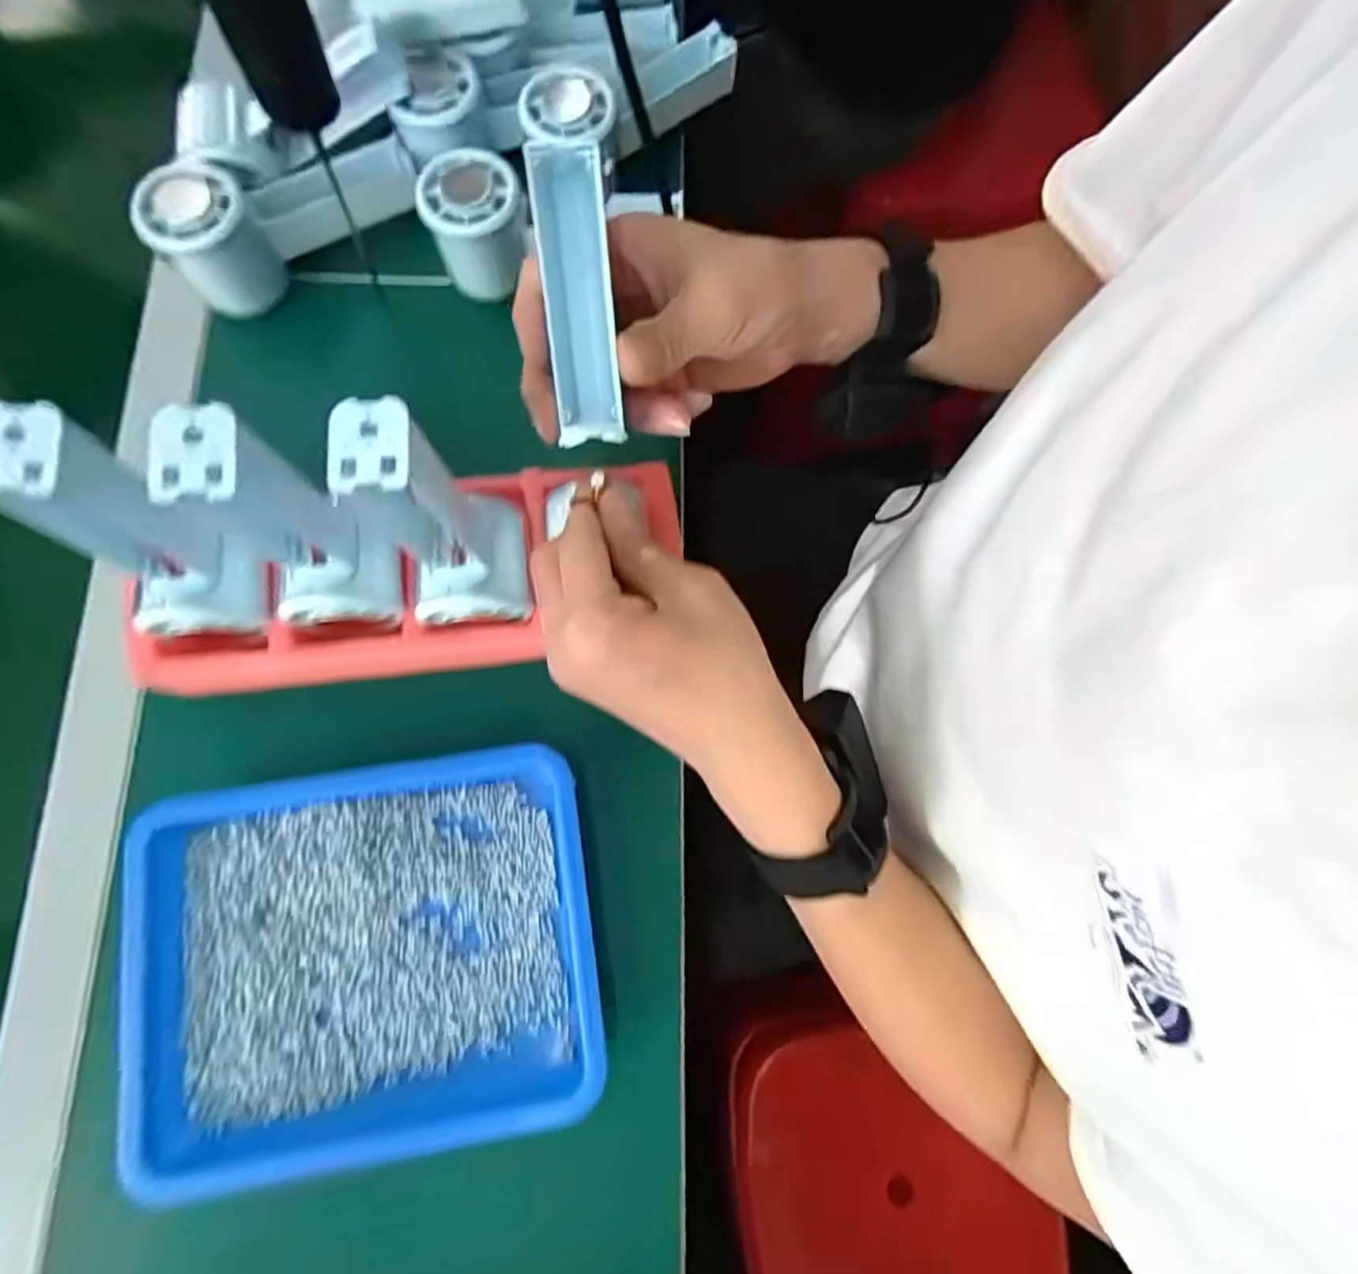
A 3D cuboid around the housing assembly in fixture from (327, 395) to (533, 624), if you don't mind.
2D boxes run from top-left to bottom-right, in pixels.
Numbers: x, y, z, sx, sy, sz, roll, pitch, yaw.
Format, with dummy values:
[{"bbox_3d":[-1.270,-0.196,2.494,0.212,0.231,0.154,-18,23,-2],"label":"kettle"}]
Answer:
[{"bbox_3d":[-0.100,-0.049,0.266,0.048,0.114,0.059,-2,78,-1],"label":"housing assembly in fixture"}]

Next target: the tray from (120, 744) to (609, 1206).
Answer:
[{"bbox_3d":[-0.157,0.154,0.315,0.219,0.033,0.171,-8,79,-2],"label":"tray"}]

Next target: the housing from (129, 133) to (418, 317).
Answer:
[{"bbox_3d":[-0.235,-0.262,0.383,0.151,0.053,0.055,-36,81,-7],"label":"housing"}]

